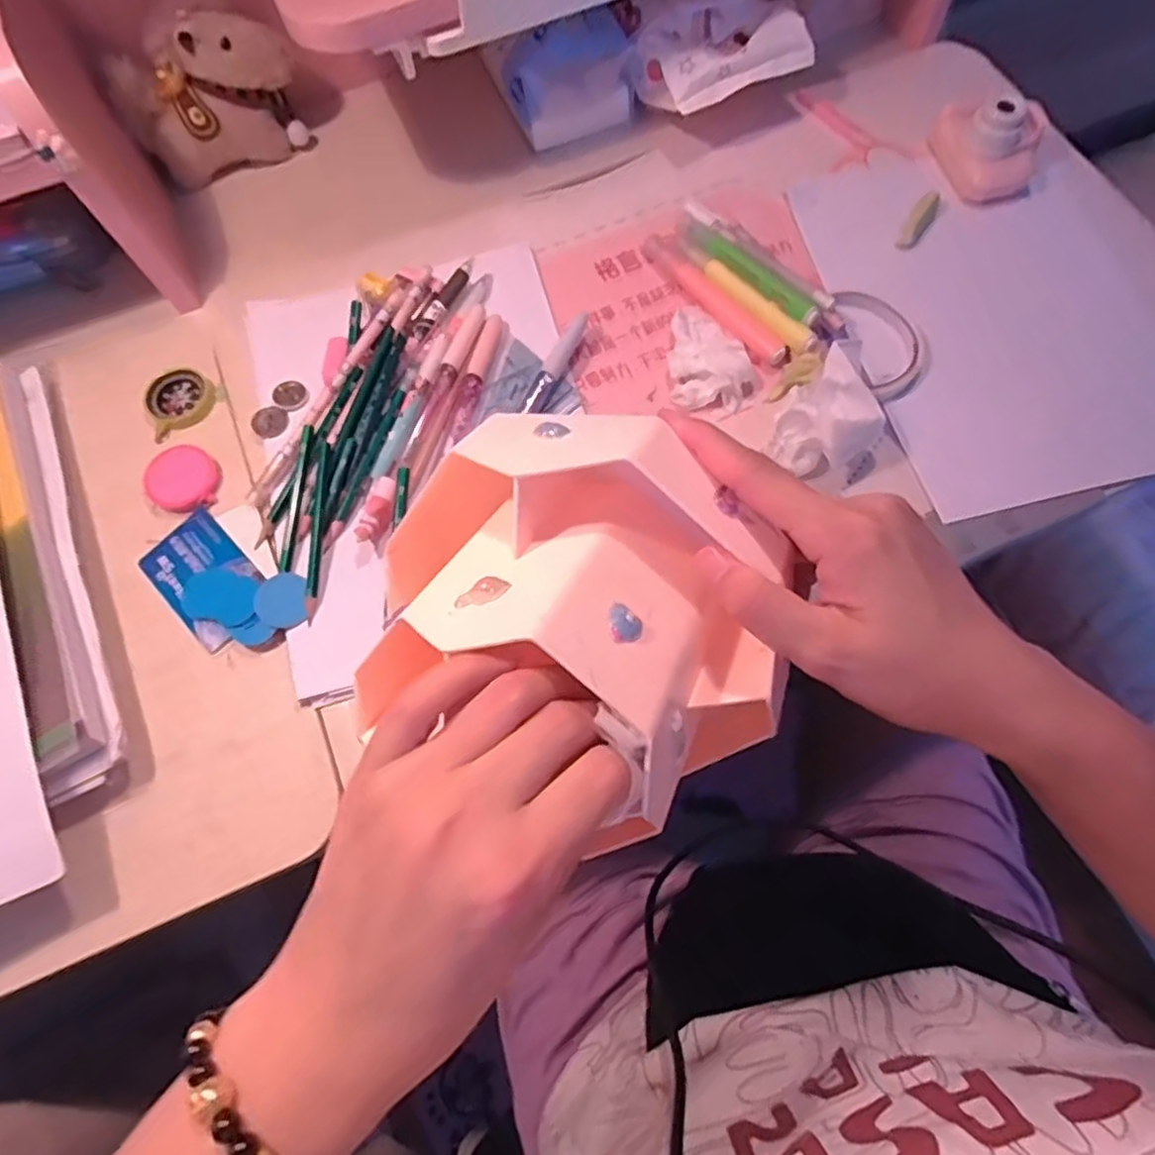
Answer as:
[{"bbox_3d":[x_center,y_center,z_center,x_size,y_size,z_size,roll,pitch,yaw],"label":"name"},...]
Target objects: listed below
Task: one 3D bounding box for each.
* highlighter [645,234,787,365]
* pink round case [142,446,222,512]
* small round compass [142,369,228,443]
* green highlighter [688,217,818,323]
[{"bbox_3d":[0.094,-0.193,0.461,0.013,0.013,0.131,-37,72,-11],"label":"highlighter"},{"bbox_3d":[-0.262,-0.066,0.440,0.046,0.011,0.042,-1,69,3],"label":"pink round case"},{"bbox_3d":[-0.280,-0.124,0.465,0.054,0.012,0.040,-42,73,-12],"label":"small round compass"},{"bbox_3d":[0.118,-0.214,0.466,0.019,0.022,0.126,-35,72,-10],"label":"green highlighter"}]

